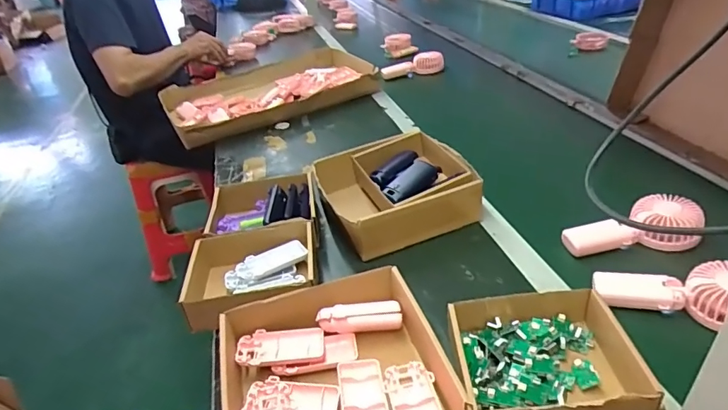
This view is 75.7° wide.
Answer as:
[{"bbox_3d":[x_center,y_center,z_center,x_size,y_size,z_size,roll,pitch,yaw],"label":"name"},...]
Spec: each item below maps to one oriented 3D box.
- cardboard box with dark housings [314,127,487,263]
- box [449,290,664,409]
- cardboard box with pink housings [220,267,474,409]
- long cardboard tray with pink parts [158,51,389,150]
[{"bbox_3d":[0.048,-0.024,0.756,0.220,0.080,0.202,-17,35,-16],"label":"cardboard box with dark housings"},{"bbox_3d":[0.186,0.155,0.476,0.179,0.047,0.158,-4,33,3],"label":"box"},{"bbox_3d":[-0.030,0.175,0.485,0.211,0.066,0.212,-13,34,-10],"label":"cardboard box with pink housings"},{"bbox_3d":[-0.227,-0.296,1.225,0.540,0.085,0.284,-22,36,-22],"label":"long cardboard tray with pink parts"}]

